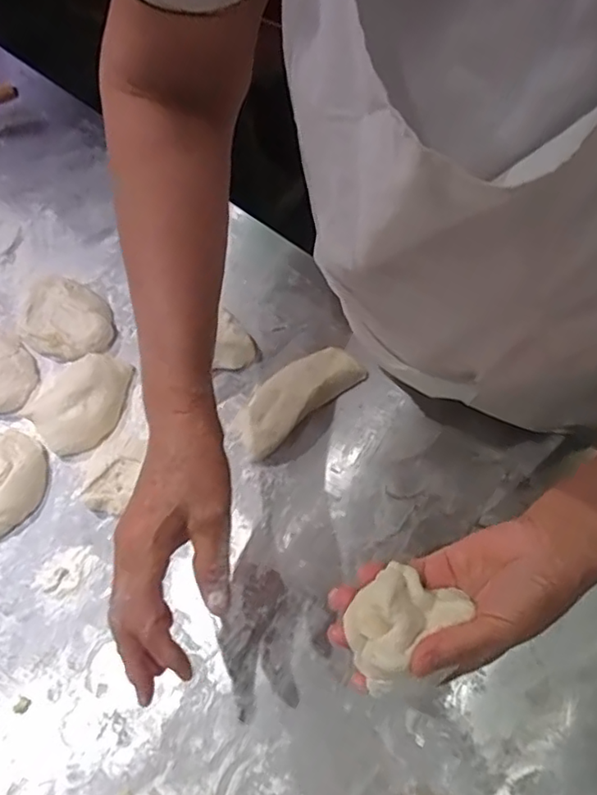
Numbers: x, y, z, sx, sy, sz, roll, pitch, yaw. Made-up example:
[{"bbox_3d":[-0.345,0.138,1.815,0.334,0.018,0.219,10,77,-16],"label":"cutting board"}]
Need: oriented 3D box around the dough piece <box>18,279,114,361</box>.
[{"bbox_3d":[-0.259,-0.085,0.672,0.105,0.030,0.086,26,68,15],"label":"dough piece"}]

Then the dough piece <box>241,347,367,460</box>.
[{"bbox_3d":[-0.004,-0.004,0.610,0.141,0.035,0.056,-39,68,-15],"label":"dough piece"}]

